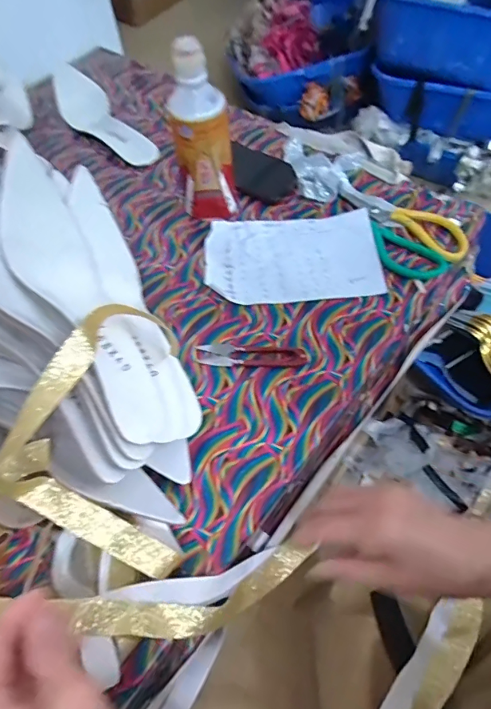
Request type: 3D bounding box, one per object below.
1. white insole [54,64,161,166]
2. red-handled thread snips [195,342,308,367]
[{"bbox_3d":[-0.225,-0.367,0.694,0.073,0.042,0.245,-34,62,-16],"label":"white insole"},{"bbox_3d":[0.006,0.000,0.480,0.114,0.006,0.028,1,58,5],"label":"red-handled thread snips"}]

